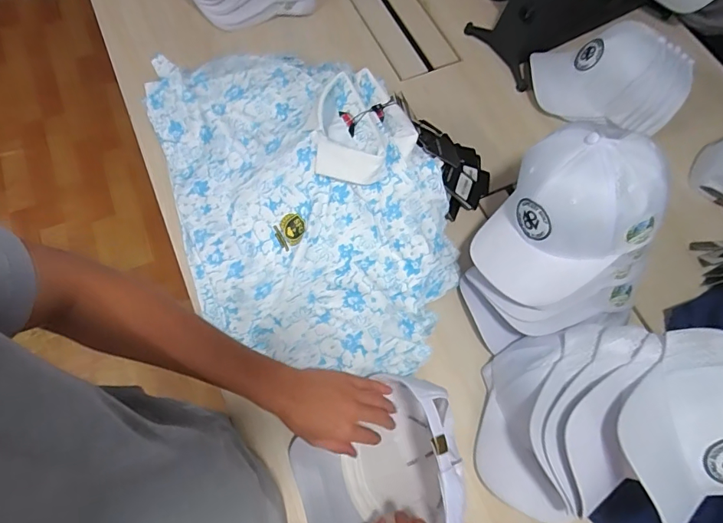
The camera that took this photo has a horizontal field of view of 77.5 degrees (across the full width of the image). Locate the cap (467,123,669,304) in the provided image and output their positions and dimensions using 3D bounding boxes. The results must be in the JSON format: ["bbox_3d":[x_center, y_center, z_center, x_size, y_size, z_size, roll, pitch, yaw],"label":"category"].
[{"bbox_3d":[0.279,-0.059,0.610,0.176,0.250,0.140,32,36,5],"label":"cap"}]

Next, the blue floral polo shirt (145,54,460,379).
[{"bbox_3d":[-0.094,-0.095,0.680,0.361,0.160,0.568,-26,71,-13],"label":"blue floral polo shirt"}]

